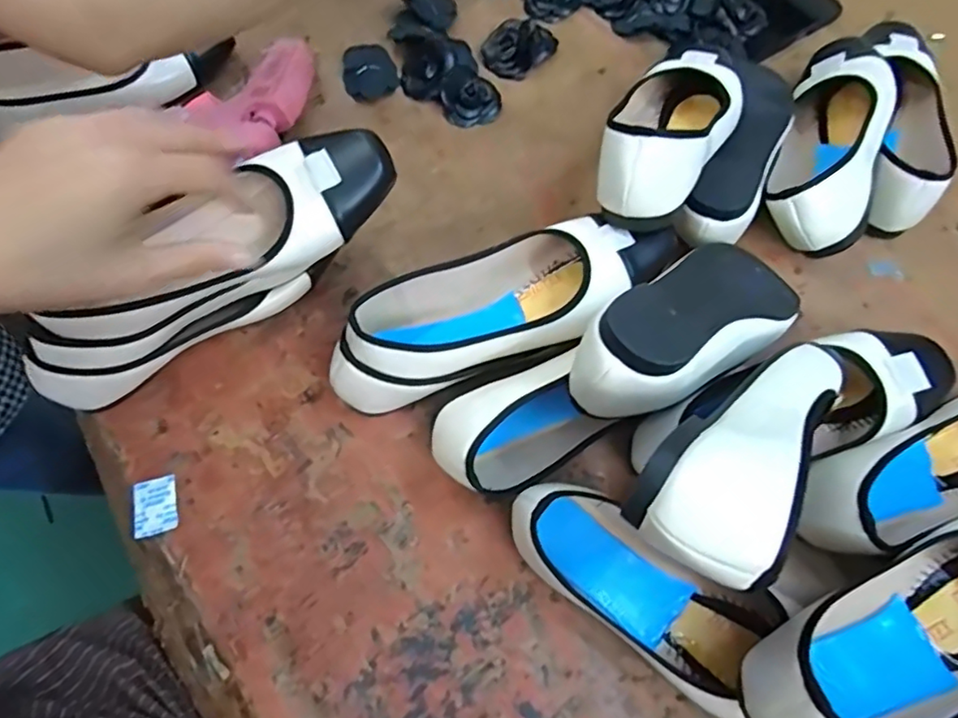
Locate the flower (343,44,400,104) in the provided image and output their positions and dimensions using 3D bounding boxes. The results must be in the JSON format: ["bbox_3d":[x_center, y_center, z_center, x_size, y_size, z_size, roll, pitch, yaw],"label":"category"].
[{"bbox_3d":[-0.107,-0.284,0.579,0.052,0.014,0.059,-8,69,-4],"label":"flower"}]

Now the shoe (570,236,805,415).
[{"bbox_3d":[0.141,-0.022,0.394,0.220,0.070,0.080,-24,70,-33],"label":"shoe"}]

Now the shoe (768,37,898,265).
[{"bbox_3d":[0.312,-0.192,0.513,0.079,0.071,0.229,26,70,9],"label":"shoe"}]

